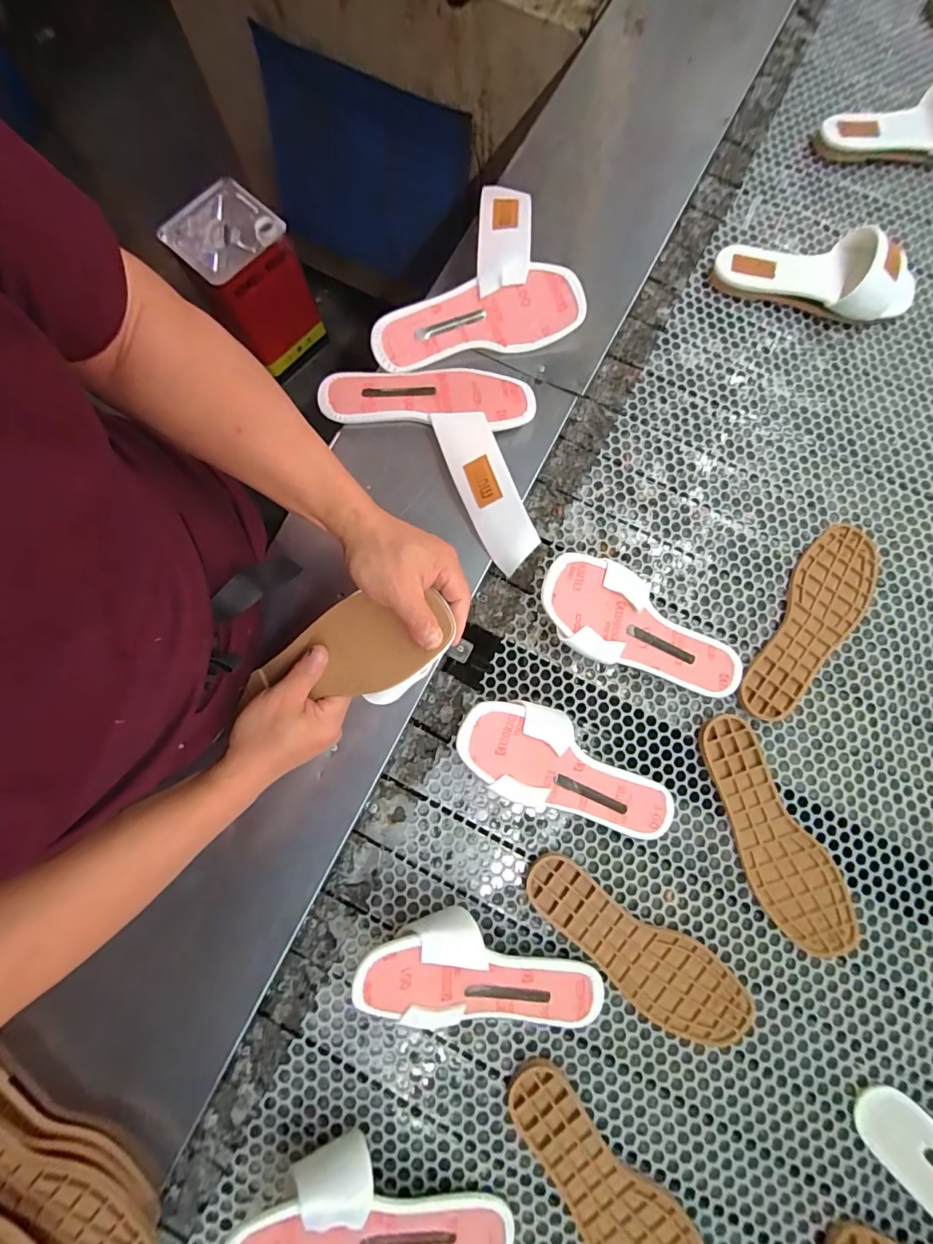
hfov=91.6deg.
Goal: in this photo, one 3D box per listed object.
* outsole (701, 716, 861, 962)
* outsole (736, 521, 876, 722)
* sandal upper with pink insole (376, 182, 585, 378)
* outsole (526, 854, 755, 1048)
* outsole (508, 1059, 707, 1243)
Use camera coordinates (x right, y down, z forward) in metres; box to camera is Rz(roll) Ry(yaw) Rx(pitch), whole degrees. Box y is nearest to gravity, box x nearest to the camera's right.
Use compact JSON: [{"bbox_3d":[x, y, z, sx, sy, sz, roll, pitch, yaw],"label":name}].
[{"bbox_3d":[0.325,0.230,0.486,0.086,0.012,0.256,-27,81,-4],"label":"outsole"},{"bbox_3d":[0.402,0.001,0.526,0.085,0.008,0.256,31,82,6],"label":"outsole"},{"bbox_3d":[-0.009,-0.429,0.560,0.254,0.052,0.219,-20,80,-3],"label":"sandal upper with pink insole"},{"bbox_3d":[0.174,0.345,0.470,0.256,0.013,0.086,31,82,6],"label":"outsole"},{"bbox_3d":[0.135,0.549,0.431,0.087,0.013,0.256,-42,82,-6],"label":"outsole"}]

